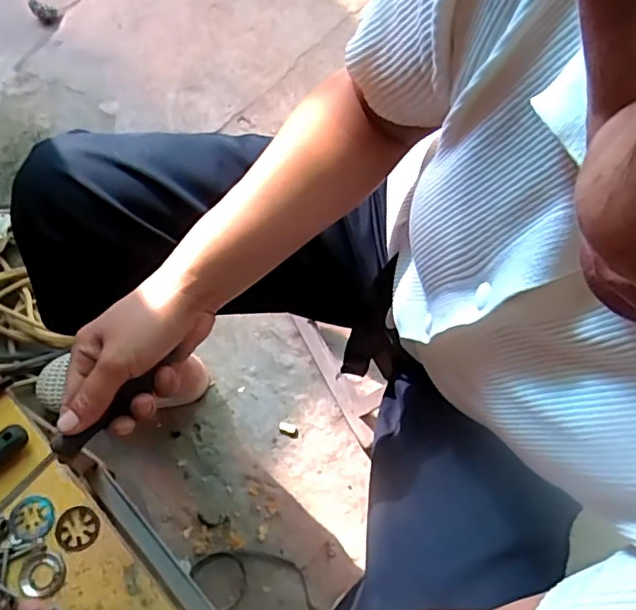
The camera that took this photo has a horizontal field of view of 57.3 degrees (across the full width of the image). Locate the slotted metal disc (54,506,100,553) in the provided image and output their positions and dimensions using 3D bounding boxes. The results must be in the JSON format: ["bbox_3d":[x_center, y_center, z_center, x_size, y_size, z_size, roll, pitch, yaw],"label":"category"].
[{"bbox_3d":[-0.188,0.174,0.454,0.033,0.004,0.032,1,68,-2],"label":"slotted metal disc"}]

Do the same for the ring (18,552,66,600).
[{"bbox_3d":[-0.207,0.202,0.437,0.030,0.010,0.032,1,68,-2],"label":"ring"}]

